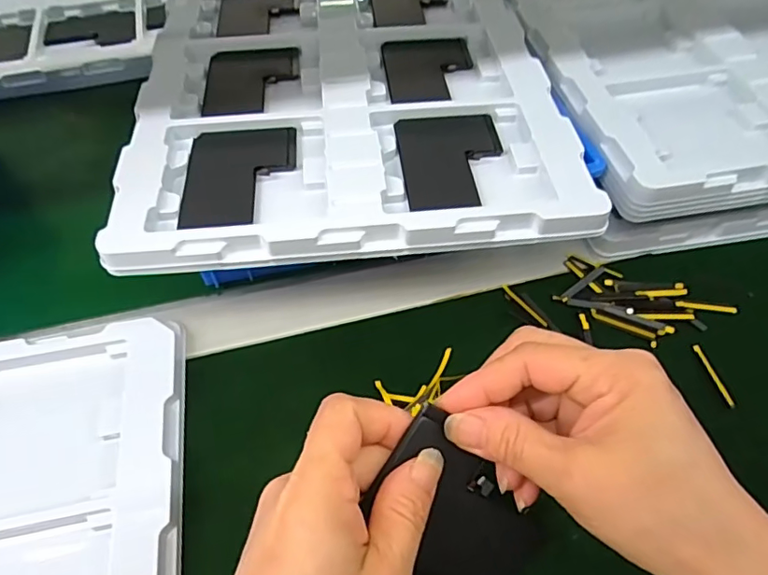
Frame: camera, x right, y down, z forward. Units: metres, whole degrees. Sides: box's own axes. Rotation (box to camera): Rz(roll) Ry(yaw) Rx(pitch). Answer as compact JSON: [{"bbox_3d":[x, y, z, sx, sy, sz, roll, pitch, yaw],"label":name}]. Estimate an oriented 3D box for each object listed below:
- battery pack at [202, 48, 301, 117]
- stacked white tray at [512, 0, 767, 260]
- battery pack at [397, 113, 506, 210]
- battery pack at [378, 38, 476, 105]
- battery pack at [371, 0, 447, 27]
[{"bbox_3d":[-0.095,-0.153,0.387,0.066,0.004,0.082,-5,55,-3],"label":"battery pack"},{"bbox_3d":[0.269,-0.193,0.452,0.292,0.062,0.340,-8,55,-6],"label":"stacked white tray"},{"bbox_3d":[0.043,-0.081,0.331,0.065,0.004,0.086,-6,55,-4],"label":"battery pack"},{"bbox_3d":[0.034,-0.166,0.397,0.067,0.004,0.083,-6,55,-3],"label":"battery pack"},{"bbox_3d":[0.022,-0.247,0.457,0.066,0.004,0.078,-5,55,-3],"label":"battery pack"}]

